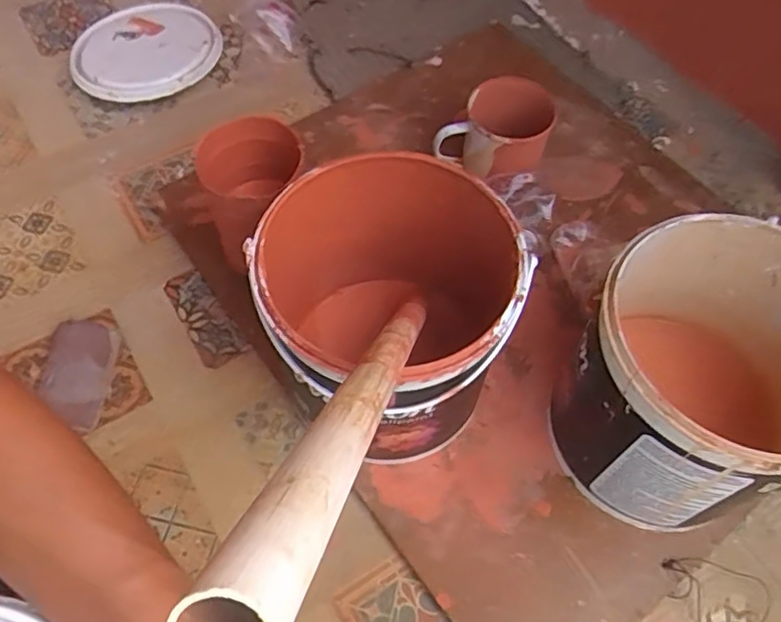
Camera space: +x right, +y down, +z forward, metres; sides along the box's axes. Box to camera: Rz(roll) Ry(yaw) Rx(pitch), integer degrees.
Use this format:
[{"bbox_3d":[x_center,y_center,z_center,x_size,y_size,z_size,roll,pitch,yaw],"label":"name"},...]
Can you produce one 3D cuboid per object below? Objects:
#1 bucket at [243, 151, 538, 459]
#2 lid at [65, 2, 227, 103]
[{"bbox_3d":[-0.001,0.010,0.498,0.176,0.188,0.171,1,60,-1],"label":"bucket"},{"bbox_3d":[-0.293,-0.312,0.761,0.168,0.015,0.183,-2,56,3],"label":"lid"}]

